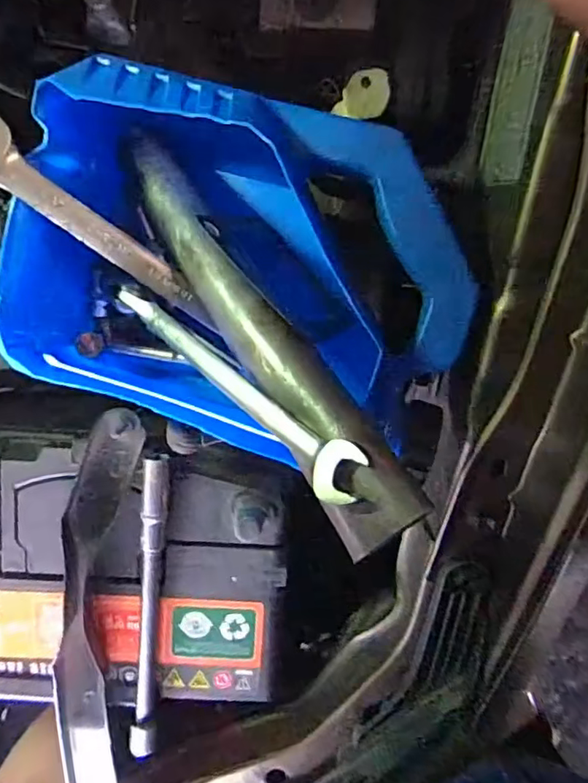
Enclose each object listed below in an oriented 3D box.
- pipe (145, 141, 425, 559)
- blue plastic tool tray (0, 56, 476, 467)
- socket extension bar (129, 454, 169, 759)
[{"bbox_3d":[-0.020,-0.031,0.261,0.039,0.024,0.223,-36,70,3],"label":"pipe"},{"bbox_3d":[-0.029,-0.056,0.288,0.215,0.084,0.165,16,98,-4],"label":"blue plastic tool tray"},{"bbox_3d":[-0.089,0.136,0.352,0.014,0.014,0.194,5,98,-3],"label":"socket extension bar"}]

